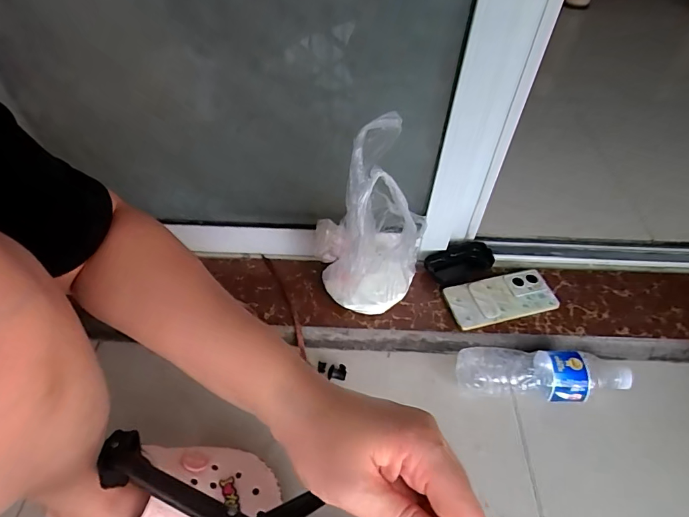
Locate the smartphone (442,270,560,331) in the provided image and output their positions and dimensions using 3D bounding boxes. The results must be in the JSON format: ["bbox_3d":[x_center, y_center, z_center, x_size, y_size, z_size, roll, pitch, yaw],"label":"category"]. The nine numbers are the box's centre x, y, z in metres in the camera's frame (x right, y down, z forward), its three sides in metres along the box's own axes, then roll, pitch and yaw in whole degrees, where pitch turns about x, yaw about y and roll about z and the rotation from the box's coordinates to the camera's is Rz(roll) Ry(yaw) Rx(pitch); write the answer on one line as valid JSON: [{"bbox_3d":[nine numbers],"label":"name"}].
[{"bbox_3d":[0.236,0.061,0.626,0.162,0.014,0.073,-10,51,-11],"label":"smartphone"}]

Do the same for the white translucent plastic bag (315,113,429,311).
[{"bbox_3d":[0.039,-0.044,0.545,0.143,0.272,0.116,-8,50,-9],"label":"white translucent plastic bag"}]

